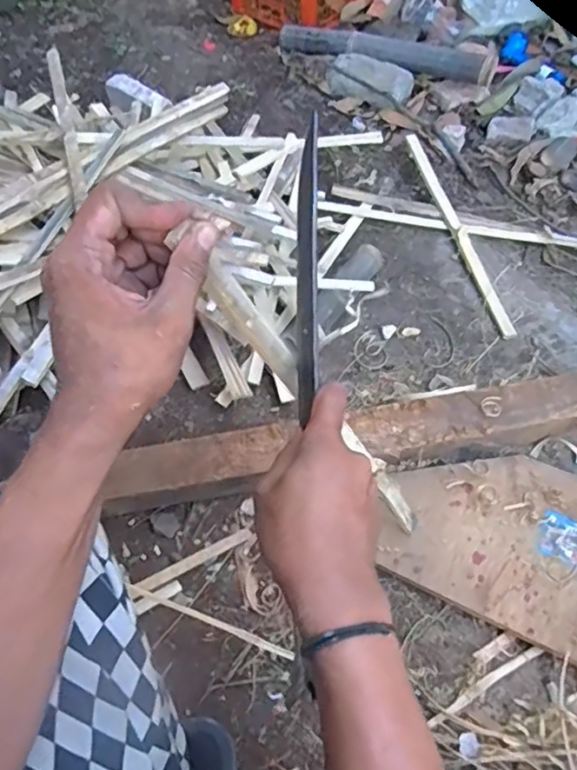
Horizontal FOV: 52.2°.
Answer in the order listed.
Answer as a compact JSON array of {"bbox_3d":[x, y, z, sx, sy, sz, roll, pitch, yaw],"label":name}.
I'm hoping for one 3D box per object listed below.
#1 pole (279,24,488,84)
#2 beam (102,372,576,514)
[{"bbox_3d":[0.200,-0.743,1.320,0.502,0.058,0.071,23,59,20],"label":"pole"},{"bbox_3d":[0.220,0.056,0.766,0.888,0.059,0.084,-10,54,-2],"label":"beam"}]

